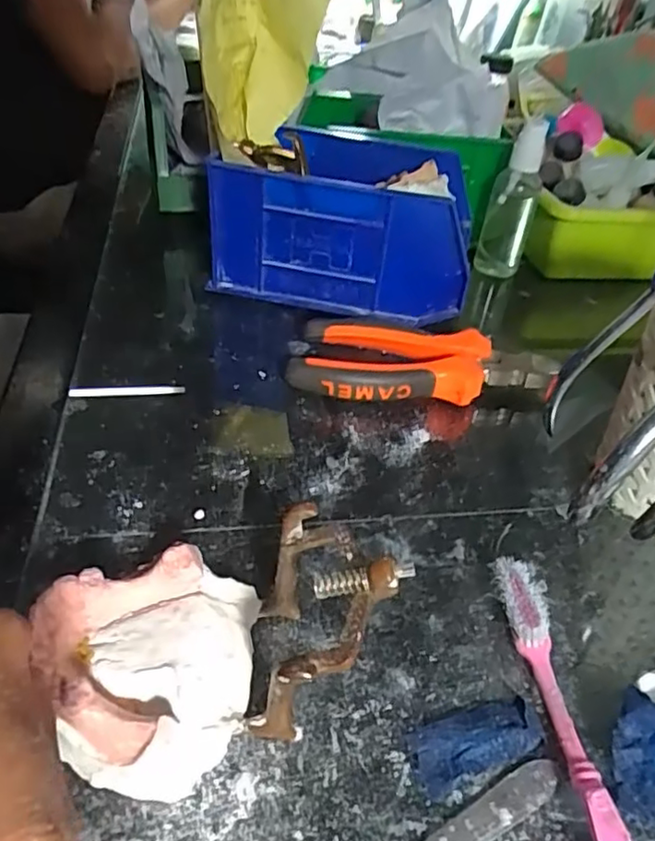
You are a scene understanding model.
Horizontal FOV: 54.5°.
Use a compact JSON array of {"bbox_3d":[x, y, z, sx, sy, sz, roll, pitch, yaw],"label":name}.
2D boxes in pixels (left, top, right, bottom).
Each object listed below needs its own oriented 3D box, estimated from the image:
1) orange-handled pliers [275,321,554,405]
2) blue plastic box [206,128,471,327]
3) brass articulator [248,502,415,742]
[{"bbox_3d":[0.054,-0.031,0.367,0.148,0.025,0.055,5,41,-1],"label":"orange-handled pliers"},{"bbox_3d":[0.014,-0.145,0.432,0.167,0.108,0.109,9,41,4],"label":"blue plastic box"},{"bbox_3d":[0.000,0.067,0.214,0.044,0.067,0.057,4,41,-3],"label":"brass articulator"}]

